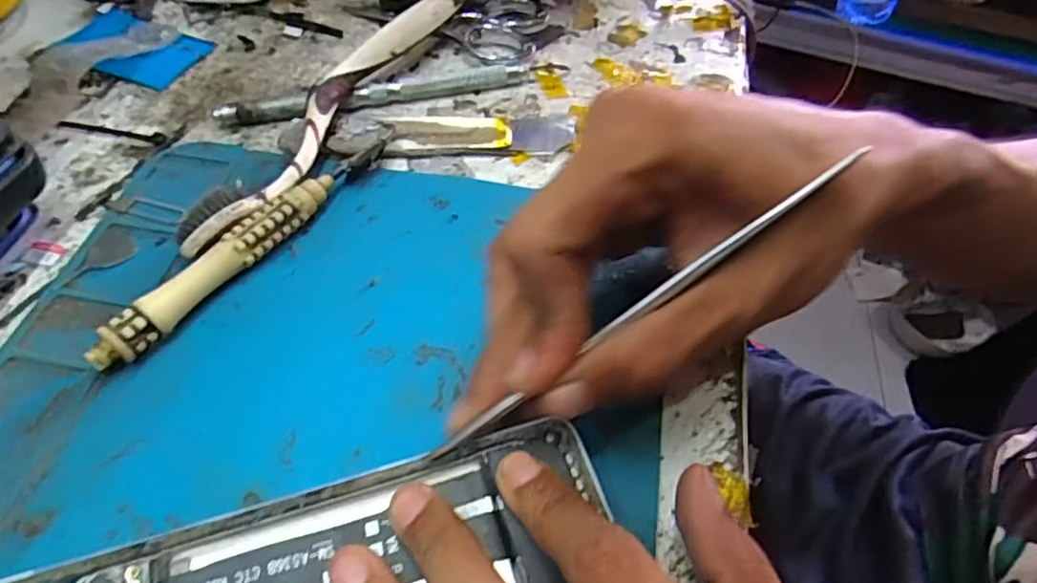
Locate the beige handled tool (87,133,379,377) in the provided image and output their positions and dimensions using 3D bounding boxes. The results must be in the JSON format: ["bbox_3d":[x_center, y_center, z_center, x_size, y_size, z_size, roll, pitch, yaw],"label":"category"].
[{"bbox_3d":[-0.088,-0.017,0.212,0.011,0.014,0.116,29,57,17],"label":"beige handled tool"}]

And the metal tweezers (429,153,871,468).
[{"bbox_3d":[0.029,0.006,0.159,0.130,0.007,0.004,-37,59,9],"label":"metal tweezers"}]

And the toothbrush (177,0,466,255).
[{"bbox_3d":[-0.069,-0.076,0.251,0.018,0.023,0.172,23,55,13],"label":"toothbrush"}]

